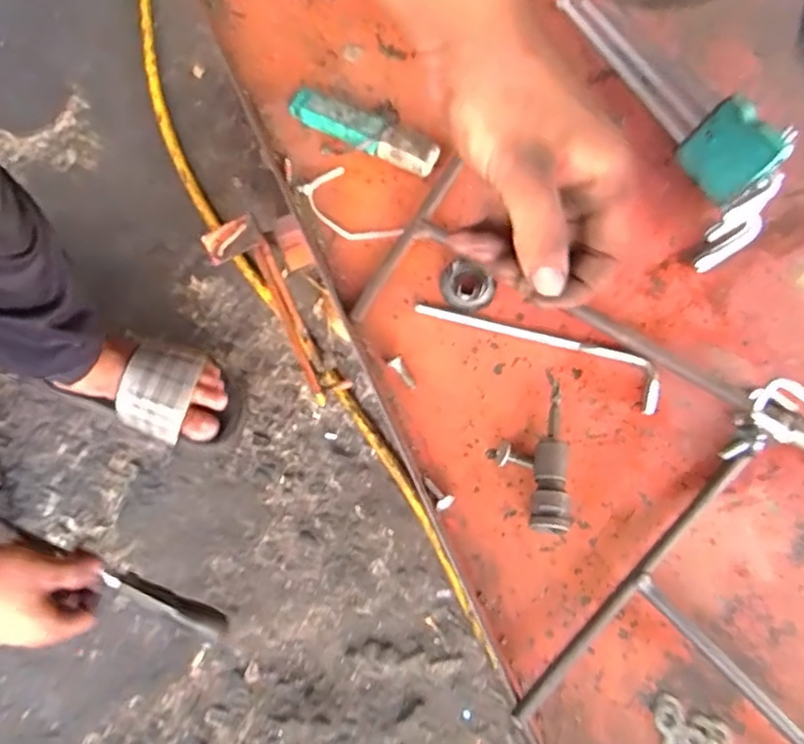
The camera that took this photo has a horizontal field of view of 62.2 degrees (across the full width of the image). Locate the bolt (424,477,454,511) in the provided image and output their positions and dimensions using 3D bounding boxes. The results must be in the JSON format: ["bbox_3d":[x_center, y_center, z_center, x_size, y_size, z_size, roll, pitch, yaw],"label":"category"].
[{"bbox_3d":[0.019,0.068,0.372,0.012,0.008,0.020,-38,62,-11],"label":"bolt"}]

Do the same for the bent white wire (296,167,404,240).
[{"bbox_3d":[-0.035,-0.104,0.429,0.034,0.006,0.066,-39,76,-11],"label":"bent white wire"}]

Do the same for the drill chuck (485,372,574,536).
[{"bbox_3d":[0.071,0.044,0.376,0.040,0.020,0.092,3,59,1],"label":"drill chuck"}]

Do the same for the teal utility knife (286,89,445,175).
[{"bbox_3d":[-0.026,-0.157,0.435,0.106,0.026,0.020,30,75,9],"label":"teal utility knife"}]

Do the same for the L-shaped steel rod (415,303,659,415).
[{"bbox_3d":[0.084,-0.019,0.404,0.151,0.006,0.030,25,74,8],"label":"L-shaped steel rod"}]

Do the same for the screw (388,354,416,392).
[{"bbox_3d":[0.001,0.001,0.393,0.008,0.007,0.022,-35,99,-10],"label":"screw"}]

